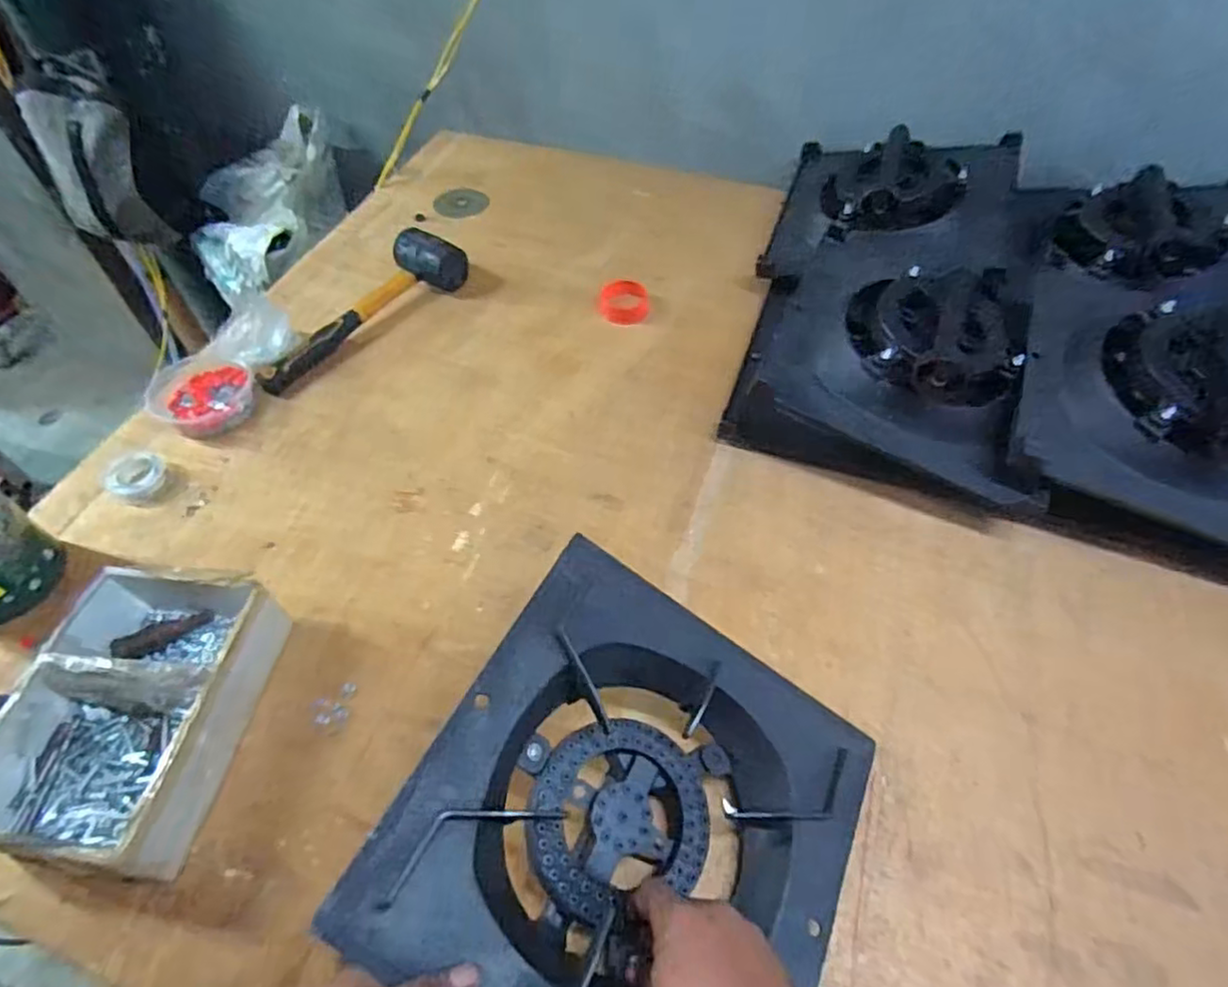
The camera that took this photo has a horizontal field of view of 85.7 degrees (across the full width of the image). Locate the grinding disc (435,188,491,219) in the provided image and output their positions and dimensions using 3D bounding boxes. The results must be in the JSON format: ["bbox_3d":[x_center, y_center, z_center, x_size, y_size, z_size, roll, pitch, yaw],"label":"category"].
[{"bbox_3d":[-0.255,-0.483,1.100,0.092,0.011,0.084,-1,54,1],"label":"grinding disc"}]

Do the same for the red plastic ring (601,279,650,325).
[{"bbox_3d":[0.015,-0.264,0.912,0.065,0.030,0.056,0,54,1],"label":"red plastic ring"}]

